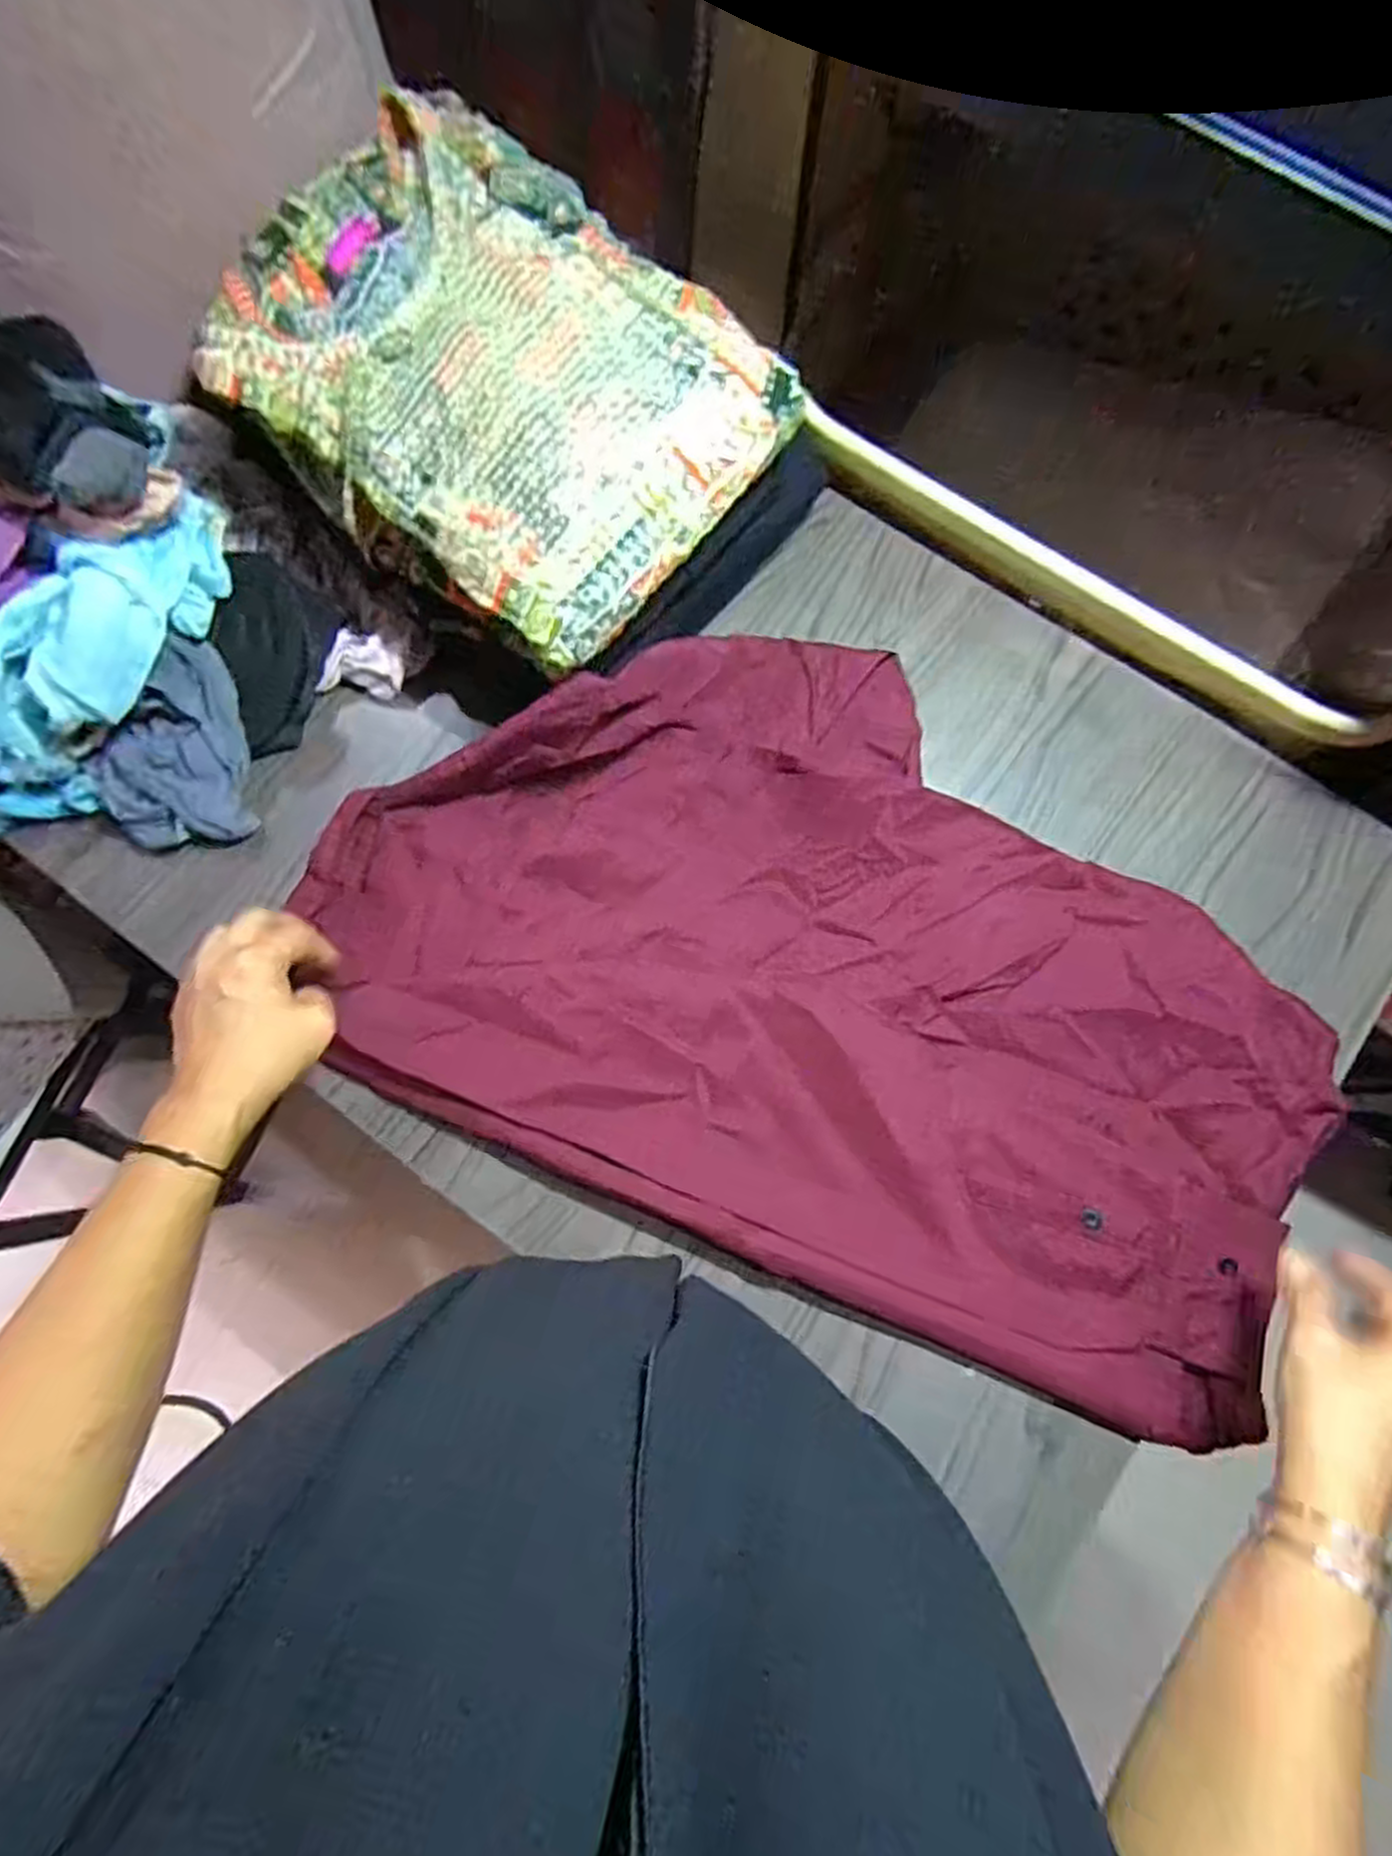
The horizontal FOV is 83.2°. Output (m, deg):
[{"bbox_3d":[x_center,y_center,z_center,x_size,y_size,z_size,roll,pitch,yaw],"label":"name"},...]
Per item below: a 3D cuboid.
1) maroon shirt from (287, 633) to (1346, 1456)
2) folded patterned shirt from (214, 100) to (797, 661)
[{"bbox_3d":[0.087,0.023,0.521,0.650,0.071,0.390,25,76,6],"label":"maroon shirt"},{"bbox_3d":[-0.119,-0.329,0.475,0.293,0.078,0.235,41,82,8],"label":"folded patterned shirt"}]

